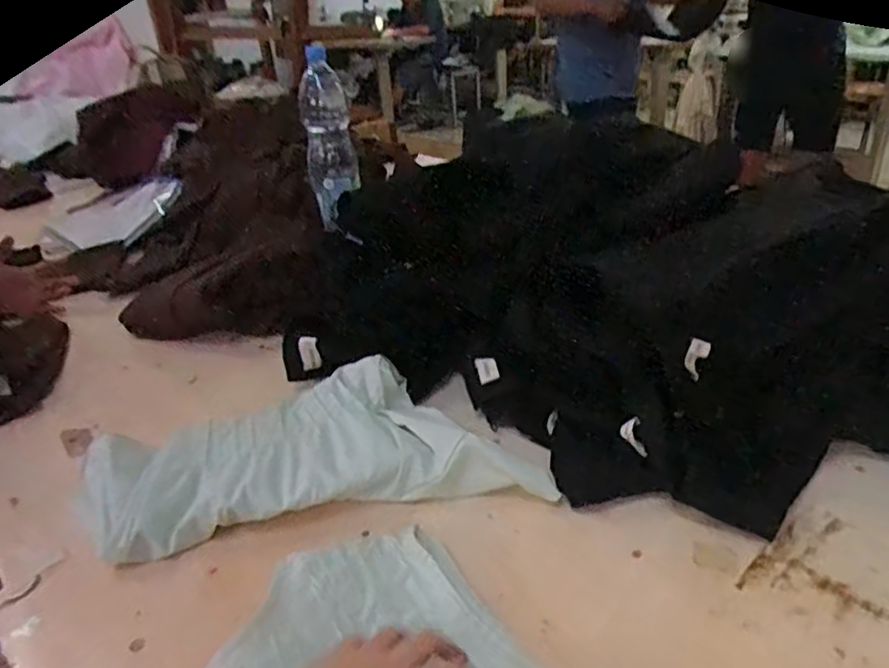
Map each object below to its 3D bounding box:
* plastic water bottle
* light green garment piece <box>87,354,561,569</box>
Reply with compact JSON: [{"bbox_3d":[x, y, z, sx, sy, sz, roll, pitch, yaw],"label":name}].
[{"bbox_3d":[-0.203,-0.340,1.138,0.082,0.274,0.087,-8,29,-6],"label":"plastic water bottle"},{"bbox_3d":[-0.130,0.117,0.624,0.426,0.063,0.199,-11,30,-10],"label":"light green garment piece"}]

